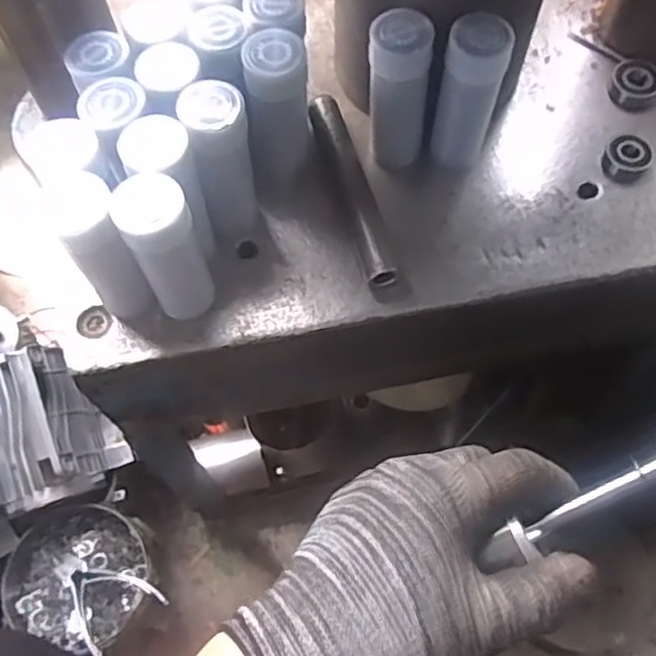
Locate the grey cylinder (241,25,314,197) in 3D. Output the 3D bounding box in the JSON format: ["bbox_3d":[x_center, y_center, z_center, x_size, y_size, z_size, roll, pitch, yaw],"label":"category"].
[{"bbox_3d":[-0.028,-0.126,0.421,0.035,0.104,0.040,-1,65,0],"label":"grey cylinder"}]

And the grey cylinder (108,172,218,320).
[{"bbox_3d":[-0.087,-0.041,0.383,0.035,0.104,0.029,-22,66,-10],"label":"grey cylinder"}]

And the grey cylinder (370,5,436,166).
[{"bbox_3d":[0.042,-0.139,0.422,0.033,0.097,0.035,2,65,2],"label":"grey cylinder"}]

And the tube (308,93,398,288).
[{"bbox_3d":[0.015,-0.090,0.450,0.020,0.023,0.144,-14,65,-6],"label":"tube"}]

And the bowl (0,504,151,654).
[{"bbox_3d":[-0.226,0.220,0.629,0.125,0.042,0.115,0,65,1],"label":"bowl"}]

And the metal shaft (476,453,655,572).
[{"bbox_3d":[0.127,0.063,0.291,0.134,0.015,0.013,-31,66,10],"label":"metal shaft"}]

